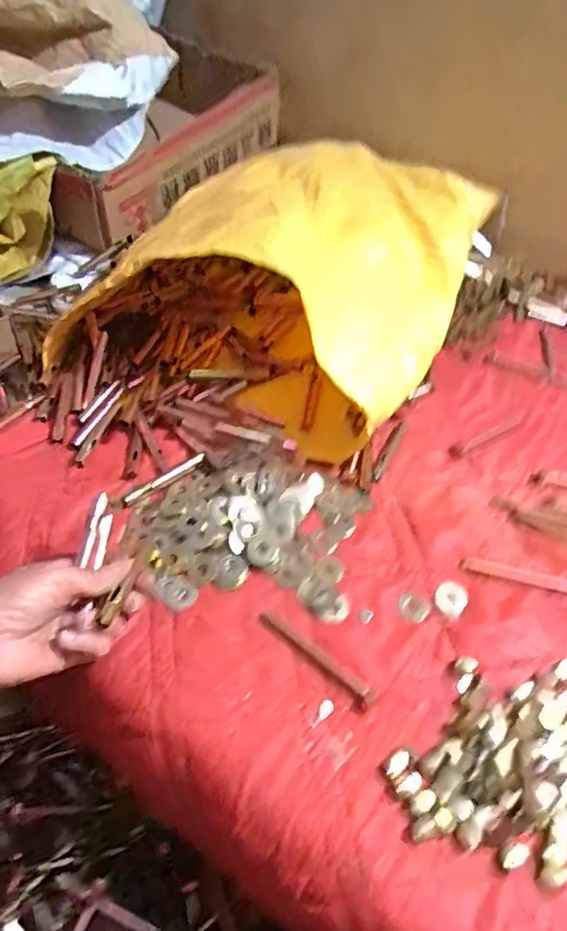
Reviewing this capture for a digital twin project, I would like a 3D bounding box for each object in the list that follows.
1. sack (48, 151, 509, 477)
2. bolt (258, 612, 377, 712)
[{"bbox_3d":[0.000,-0.220,0.671,0.377,0.154,0.579,17,46,12],"label":"sack"},{"bbox_3d":[0.024,0.139,0.426,0.101,0.010,0.016,37,53,28],"label":"bolt"}]

